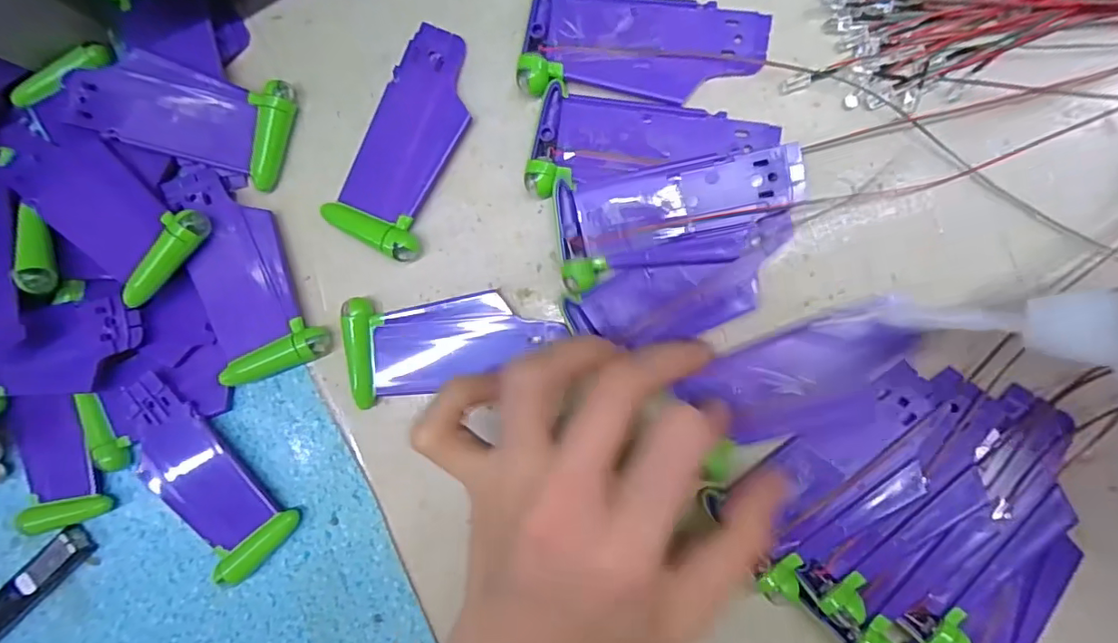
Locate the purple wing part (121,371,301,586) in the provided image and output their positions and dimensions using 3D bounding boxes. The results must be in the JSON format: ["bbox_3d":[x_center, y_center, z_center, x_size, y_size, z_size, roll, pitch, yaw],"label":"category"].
[{"bbox_3d":[-0.154,0.066,0.230,0.090,0.014,0.040,43,97,6],"label":"purple wing part"}]

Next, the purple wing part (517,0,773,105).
[{"bbox_3d":[0.031,-0.103,0.208,0.088,0.009,0.040,12,93,8],"label":"purple wing part"}]

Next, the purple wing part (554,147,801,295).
[{"bbox_3d":[0.045,-0.039,0.207,0.089,0.009,0.039,-7,90,9],"label":"purple wing part"}]

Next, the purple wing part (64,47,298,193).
[{"bbox_3d":[-0.156,-0.089,0.229,0.087,0.015,0.042,19,94,-5],"label":"purple wing part"}]

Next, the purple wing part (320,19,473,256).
[{"bbox_3d":[-0.060,-0.073,0.221,0.040,0.011,0.089,27,95,7],"label":"purple wing part"}]

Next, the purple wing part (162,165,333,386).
[{"bbox_3d":[-0.130,-0.023,0.226,0.040,0.012,0.091,-19,88,9],"label":"purple wing part"}]

